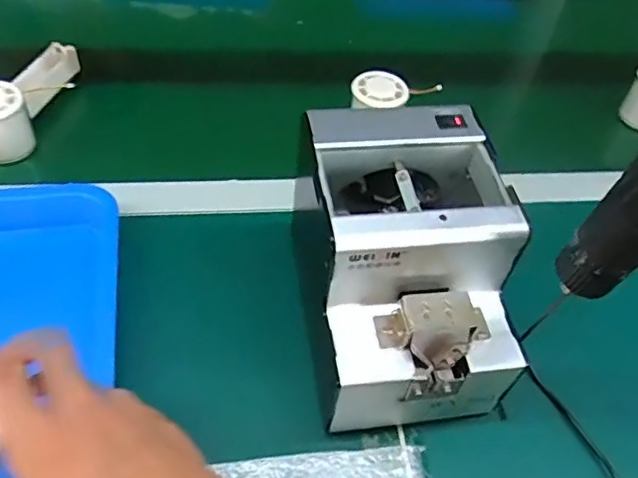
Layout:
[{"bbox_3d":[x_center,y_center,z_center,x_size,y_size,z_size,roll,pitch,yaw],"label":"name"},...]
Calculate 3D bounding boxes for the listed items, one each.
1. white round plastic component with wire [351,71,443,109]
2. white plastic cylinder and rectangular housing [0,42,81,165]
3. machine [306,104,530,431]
[{"bbox_3d":[0.083,-0.150,0.612,0.099,0.023,0.053,-1,50,-7],"label":"white round plastic component with wire"},{"bbox_3d":[-0.288,-0.146,0.592,0.051,0.059,0.150,16,50,7],"label":"white plastic cylinder and rectangular housing"},{"bbox_3d":[0.060,0.017,0.413,0.124,0.133,0.176,-7,51,-12],"label":"machine"}]

